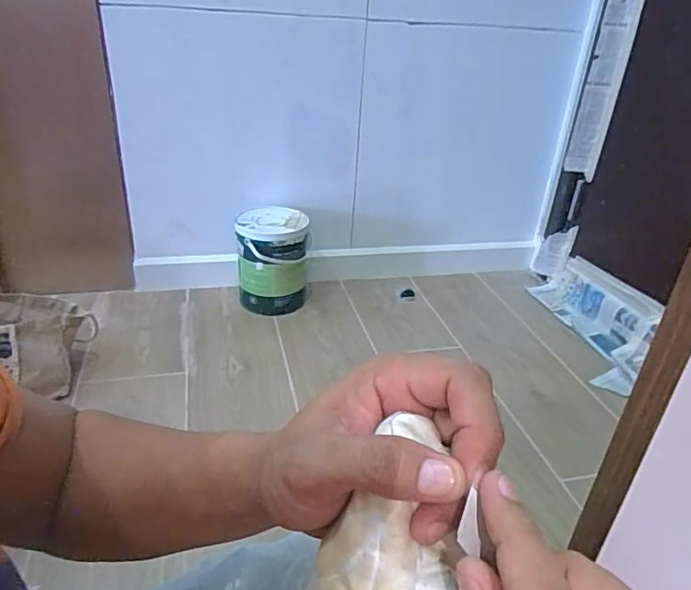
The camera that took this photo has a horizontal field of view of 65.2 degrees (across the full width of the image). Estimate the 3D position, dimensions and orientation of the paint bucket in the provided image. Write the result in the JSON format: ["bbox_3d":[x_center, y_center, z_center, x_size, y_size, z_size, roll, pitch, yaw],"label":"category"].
[{"bbox_3d":[-0.177,-0.079,1.331,0.171,0.223,0.170,0,29,-7],"label":"paint bucket"}]

